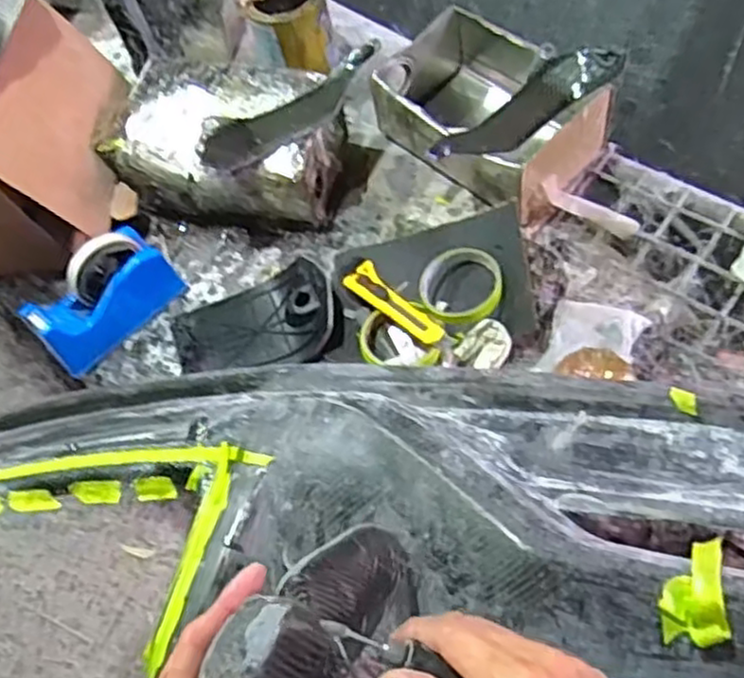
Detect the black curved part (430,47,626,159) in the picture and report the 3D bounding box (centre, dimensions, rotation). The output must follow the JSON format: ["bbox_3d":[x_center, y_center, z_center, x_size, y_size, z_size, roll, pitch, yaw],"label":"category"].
[{"bbox_3d":[0.162,-0.260,0.807,0.224,0.055,0.073,-28,62,-12],"label":"black curved part"}]

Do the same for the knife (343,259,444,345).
[{"bbox_3d":[0.026,-0.037,0.773,0.036,0.012,0.128,-42,66,-18],"label":"knife"}]

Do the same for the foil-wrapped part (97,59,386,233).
[{"bbox_3d":[-0.152,-0.236,0.895,0.283,0.127,0.168,7,61,8],"label":"foil-wrapped part"}]

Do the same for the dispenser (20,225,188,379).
[{"bbox_3d":[-0.297,-0.048,0.800,0.060,0.109,0.159,39,70,22],"label":"dispenser"}]

